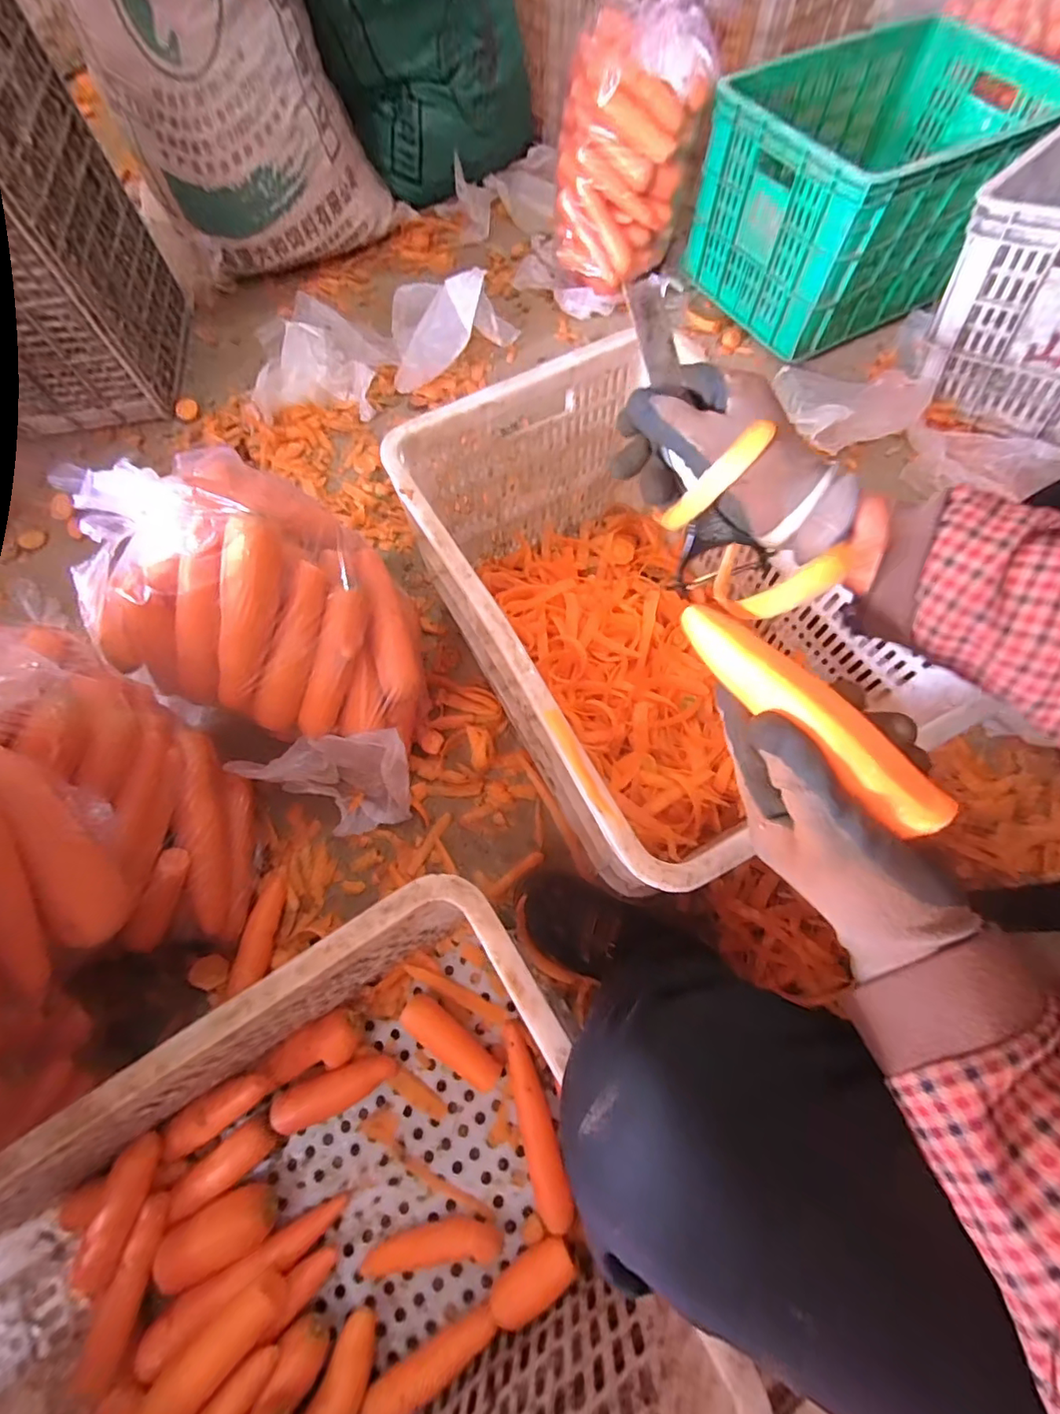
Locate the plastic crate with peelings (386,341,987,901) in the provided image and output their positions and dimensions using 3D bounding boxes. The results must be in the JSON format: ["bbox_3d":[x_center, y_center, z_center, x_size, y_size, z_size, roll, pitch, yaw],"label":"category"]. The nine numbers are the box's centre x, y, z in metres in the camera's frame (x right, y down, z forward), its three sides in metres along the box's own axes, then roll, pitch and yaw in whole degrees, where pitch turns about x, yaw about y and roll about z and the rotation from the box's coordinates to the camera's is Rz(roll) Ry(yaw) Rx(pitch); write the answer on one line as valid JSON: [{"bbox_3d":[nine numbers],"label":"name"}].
[{"bbox_3d":[0.100,-0.090,0.611,0.311,0.270,0.509,-27,70,-10],"label":"plastic crate with peelings"}]

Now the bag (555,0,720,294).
[{"bbox_3d":[0.170,-0.943,0.916,0.209,0.321,0.228,33,72,14],"label":"bag"}]

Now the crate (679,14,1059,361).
[{"bbox_3d":[0.586,-0.910,0.935,0.540,0.246,0.377,-32,71,-12],"label":"crate"}]

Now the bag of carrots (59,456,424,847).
[{"bbox_3d":[-0.272,-0.076,0.608,0.364,0.273,0.265,37,73,15],"label":"bag of carrots"}]

